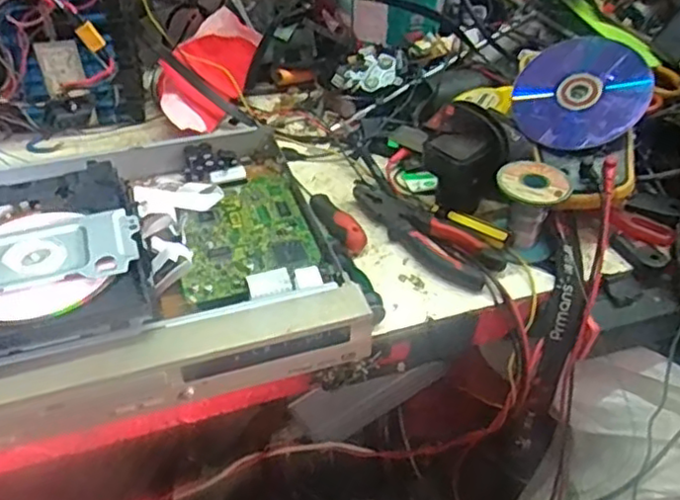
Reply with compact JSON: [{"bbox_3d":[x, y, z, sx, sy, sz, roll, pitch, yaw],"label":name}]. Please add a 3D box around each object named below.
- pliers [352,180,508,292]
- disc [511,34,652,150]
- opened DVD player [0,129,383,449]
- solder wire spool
[{"bbox_3d":[0.069,-0.019,0.582,0.162,0.021,0.046,33,51,32],"label":"pliers"},{"bbox_3d":[0.212,-0.142,0.585,0.107,0.008,0.115,-9,67,23],"label":"disc"},{"bbox_3d":[-0.217,0.006,0.488,0.411,0.072,0.267,-13,43,-15],"label":"opened DVD player"},{"bbox_3d":[0.161,-0.036,0.561,0.055,0.062,0.057,10,42,11],"label":"solder wire spool"}]

